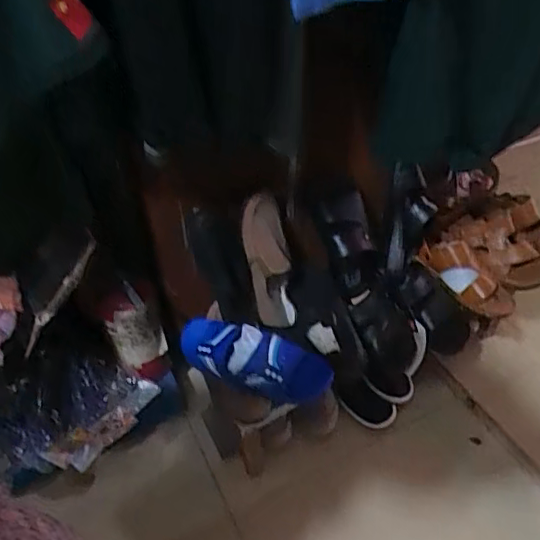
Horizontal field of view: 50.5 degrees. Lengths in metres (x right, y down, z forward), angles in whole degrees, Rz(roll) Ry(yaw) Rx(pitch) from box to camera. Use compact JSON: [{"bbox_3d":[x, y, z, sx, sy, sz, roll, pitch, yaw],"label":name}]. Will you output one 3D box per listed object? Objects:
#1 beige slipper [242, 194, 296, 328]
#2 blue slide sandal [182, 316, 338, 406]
[{"bbox_3d":[-0.002,-0.019,1.018,0.079,0.246,0.063,-14,27,-10],"label":"beige slipper"},{"bbox_3d":[-0.045,0.155,1.023,0.322,0.075,0.109,11,62,38],"label":"blue slide sandal"}]

